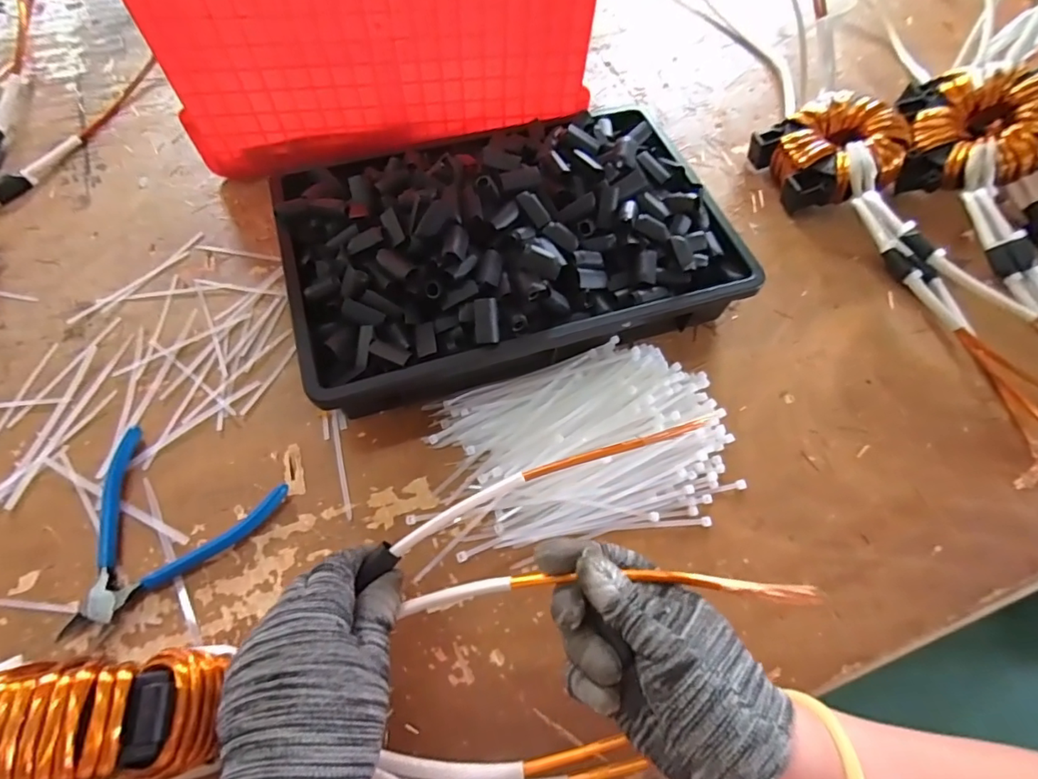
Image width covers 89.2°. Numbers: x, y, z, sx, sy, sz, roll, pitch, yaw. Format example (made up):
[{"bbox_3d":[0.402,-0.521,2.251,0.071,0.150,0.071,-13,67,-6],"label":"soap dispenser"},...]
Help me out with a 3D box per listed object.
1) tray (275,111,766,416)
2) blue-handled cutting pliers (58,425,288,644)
[{"bbox_3d":[-0.009,-0.128,0.448,0.357,0.085,0.229,-14,63,-11],"label":"tray"},{"bbox_3d":[-0.257,0.102,0.365,0.134,0.010,0.129,20,62,7],"label":"blue-handled cutting pliers"}]

